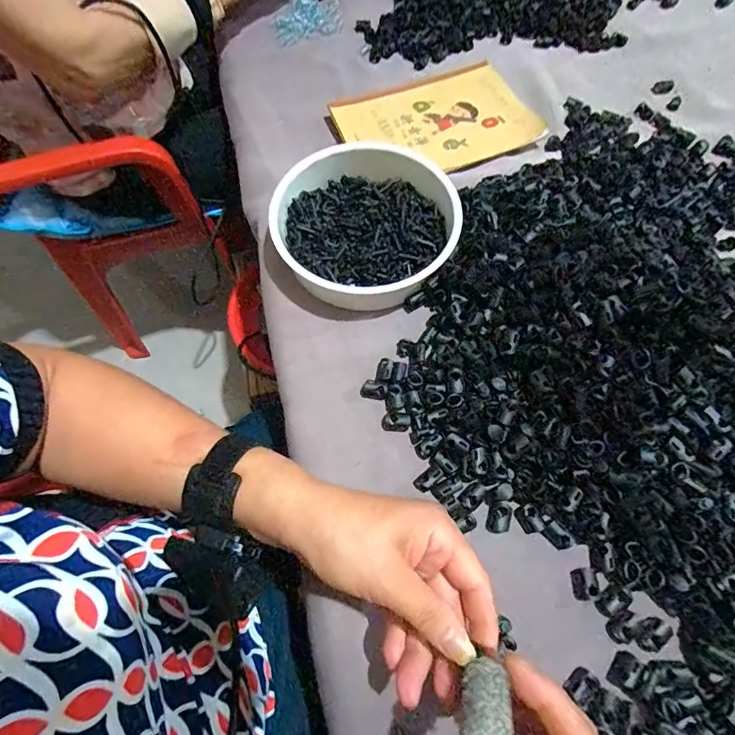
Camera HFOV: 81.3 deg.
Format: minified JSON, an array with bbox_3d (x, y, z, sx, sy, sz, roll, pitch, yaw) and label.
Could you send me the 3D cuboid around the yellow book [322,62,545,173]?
[{"bbox_3d":[0.075,-0.274,0.476,0.199,0.010,0.143,-25,69,-9],"label":"yellow book"}]

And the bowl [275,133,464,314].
[{"bbox_3d":[-0.001,-0.127,0.389,0.155,0.048,0.155,0,67,1],"label":"bowl"}]

